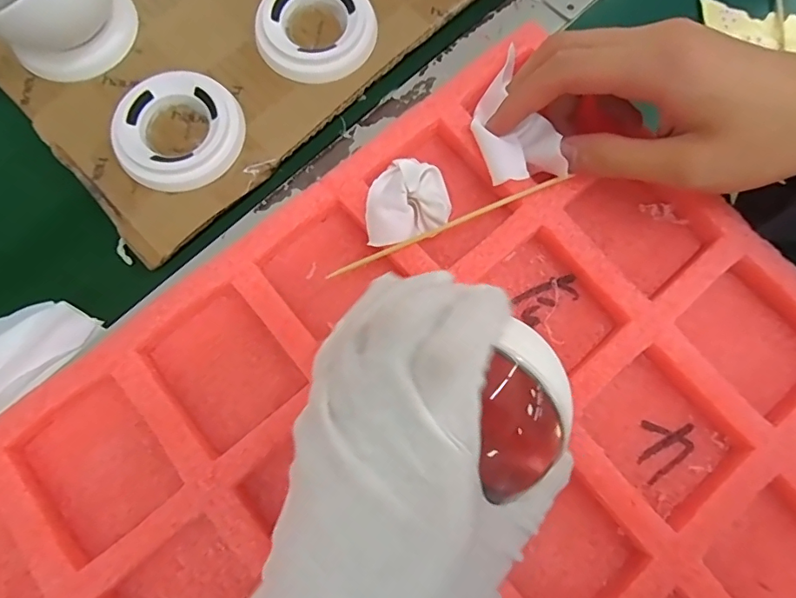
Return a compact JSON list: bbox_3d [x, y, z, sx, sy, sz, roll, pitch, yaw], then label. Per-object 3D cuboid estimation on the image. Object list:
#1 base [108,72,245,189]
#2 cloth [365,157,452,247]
[{"bbox_3d":[-0.124,-0.096,0.275,0.067,0.014,0.070,1,76,-2],"label":"base"},{"bbox_3d":[0.005,-0.050,0.250,0.043,0.009,0.041,-5,97,-17],"label":"cloth"}]

